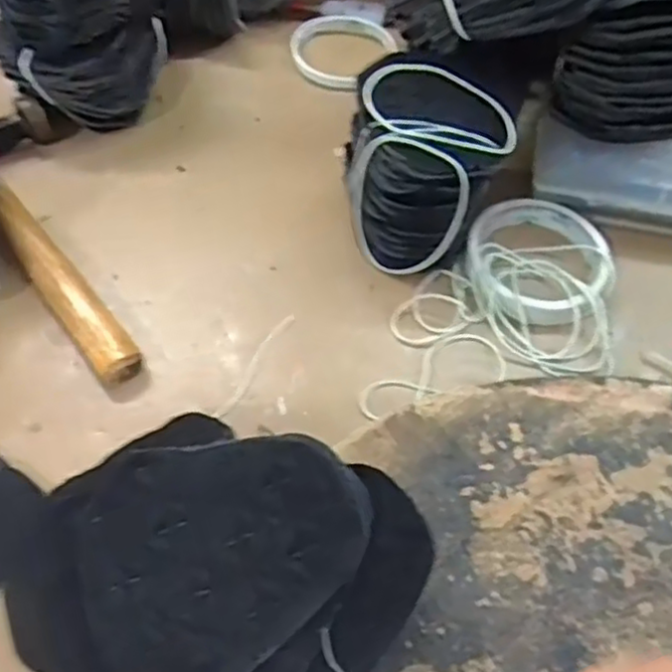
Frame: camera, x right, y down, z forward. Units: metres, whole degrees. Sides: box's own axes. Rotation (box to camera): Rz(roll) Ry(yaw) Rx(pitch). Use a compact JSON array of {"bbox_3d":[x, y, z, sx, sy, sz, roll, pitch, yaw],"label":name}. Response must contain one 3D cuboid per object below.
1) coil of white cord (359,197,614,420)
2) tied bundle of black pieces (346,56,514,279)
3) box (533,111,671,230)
[{"bbox_3d":[0.090,-0.025,0.441,0.170,0.028,0.121,-10,57,-7],"label":"coil of white cord"},{"bbox_3d":[0.051,-0.103,0.444,0.098,0.096,0.091,0,56,0],"label":"tied bundle of black pieces"},{"bbox_3d":[0.216,-0.104,0.480,0.160,0.051,0.065,7,57,4],"label":"box"}]

